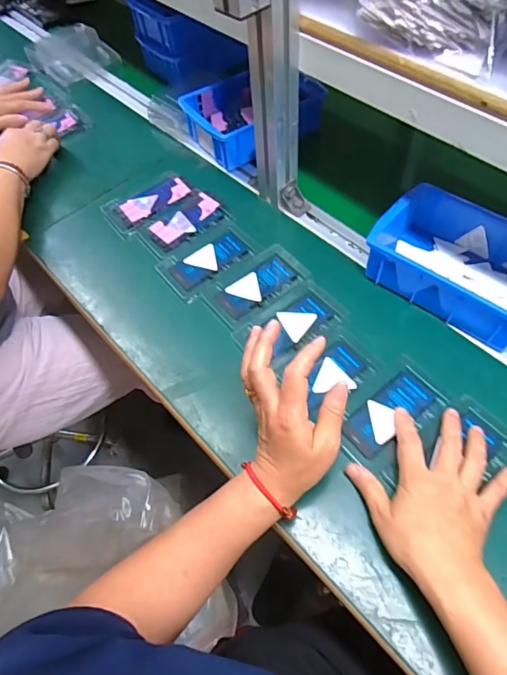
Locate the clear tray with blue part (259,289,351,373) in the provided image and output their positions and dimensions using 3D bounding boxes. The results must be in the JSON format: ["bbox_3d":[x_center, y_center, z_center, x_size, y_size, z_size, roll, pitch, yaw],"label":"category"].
[{"bbox_3d":[0.052,-0.018,0.531,0.106,0.011,0.066,-37,63,-17],"label":"clear tray with blue part"}]

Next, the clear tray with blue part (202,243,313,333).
[{"bbox_3d":[0.005,-0.067,0.566,0.128,0.005,0.073,-35,63,-16],"label":"clear tray with blue part"}]

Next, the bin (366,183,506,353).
[{"bbox_3d":[0.248,-0.089,0.529,0.200,0.059,0.134,33,67,21],"label":"bin"}]

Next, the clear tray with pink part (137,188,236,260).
[{"bbox_3d":[-0.094,-0.160,0.628,0.126,0.005,0.078,-40,64,-19],"label":"clear tray with pink part"}]

